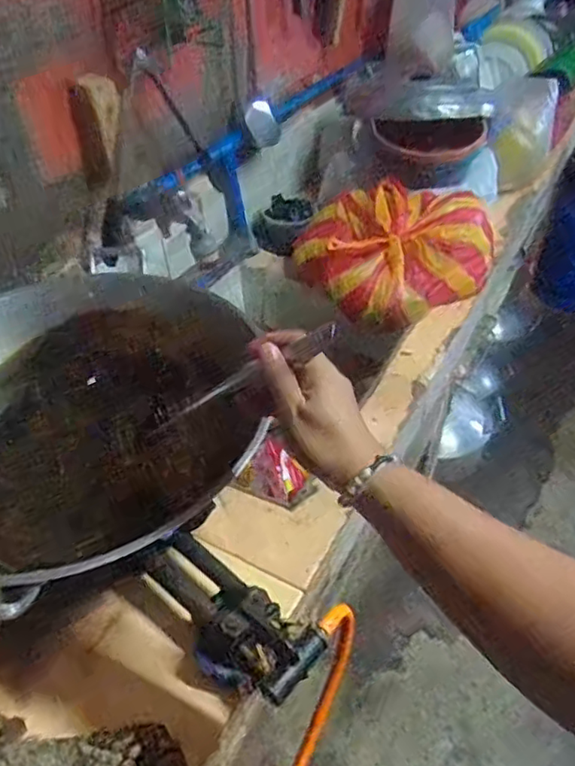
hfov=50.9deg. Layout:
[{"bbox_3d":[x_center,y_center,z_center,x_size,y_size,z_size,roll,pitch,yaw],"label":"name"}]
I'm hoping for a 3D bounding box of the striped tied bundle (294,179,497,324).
[{"bbox_3d":[0.189,-0.264,1.092,0.282,0.147,0.298,0,44,0],"label":"striped tied bundle"}]

